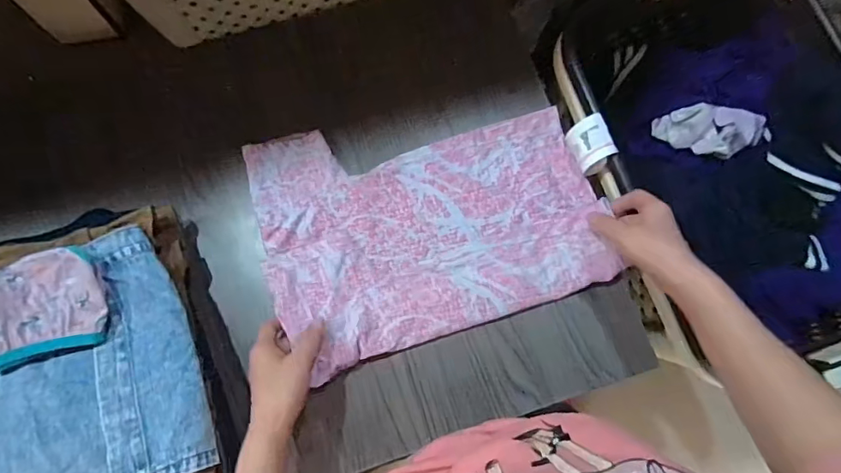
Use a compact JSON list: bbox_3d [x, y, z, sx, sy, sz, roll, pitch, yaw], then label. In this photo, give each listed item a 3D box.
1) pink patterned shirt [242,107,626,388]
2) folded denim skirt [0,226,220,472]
[{"bbox_3d":[0.009,-0.030,0.610,0.403,0.033,0.297,-19,79,-6],"label":"pink patterned shirt"},{"bbox_3d":[-0.351,0.140,0.465,0.246,0.056,0.254,-22,79,-6],"label":"folded denim skirt"}]

